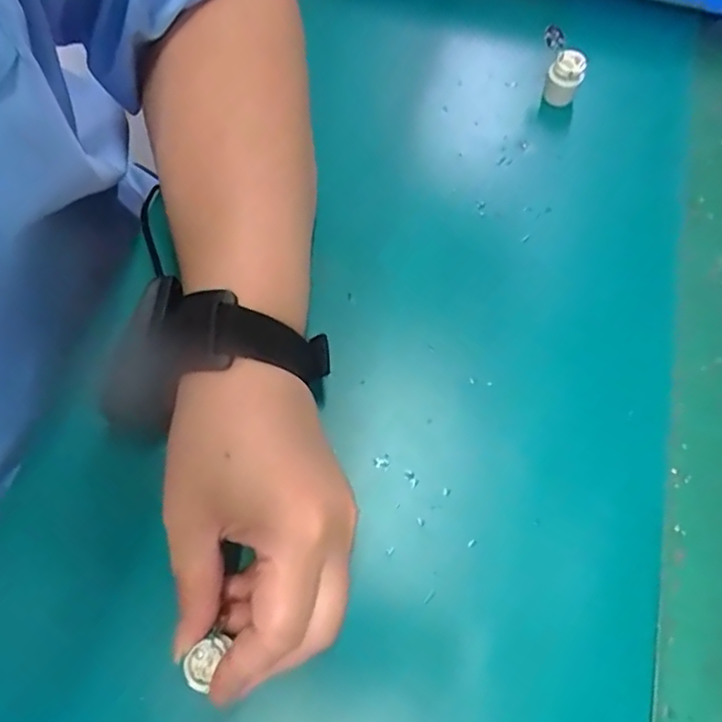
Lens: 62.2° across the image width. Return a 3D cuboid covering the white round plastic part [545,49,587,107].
[{"bbox_3d":[0.128,-0.179,0.380,0.021,0.032,0.016,24,66,8],"label":"white round plastic part"}]

